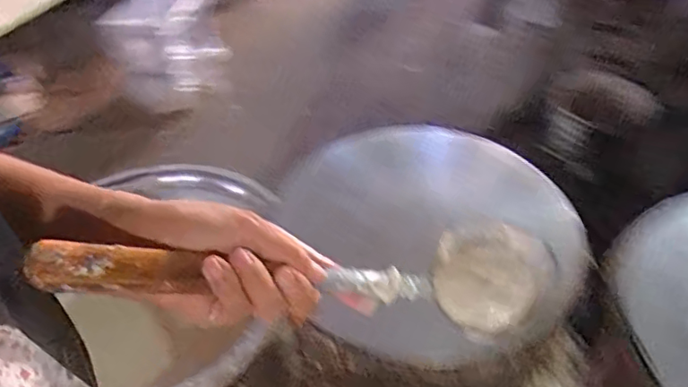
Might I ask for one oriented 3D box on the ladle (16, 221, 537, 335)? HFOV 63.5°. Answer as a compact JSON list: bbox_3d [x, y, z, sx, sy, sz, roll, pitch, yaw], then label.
[{"bbox_3d":[-0.011,0.051,0.374,0.342,0.054,0.083,6,42,-27],"label":"ladle"}]

